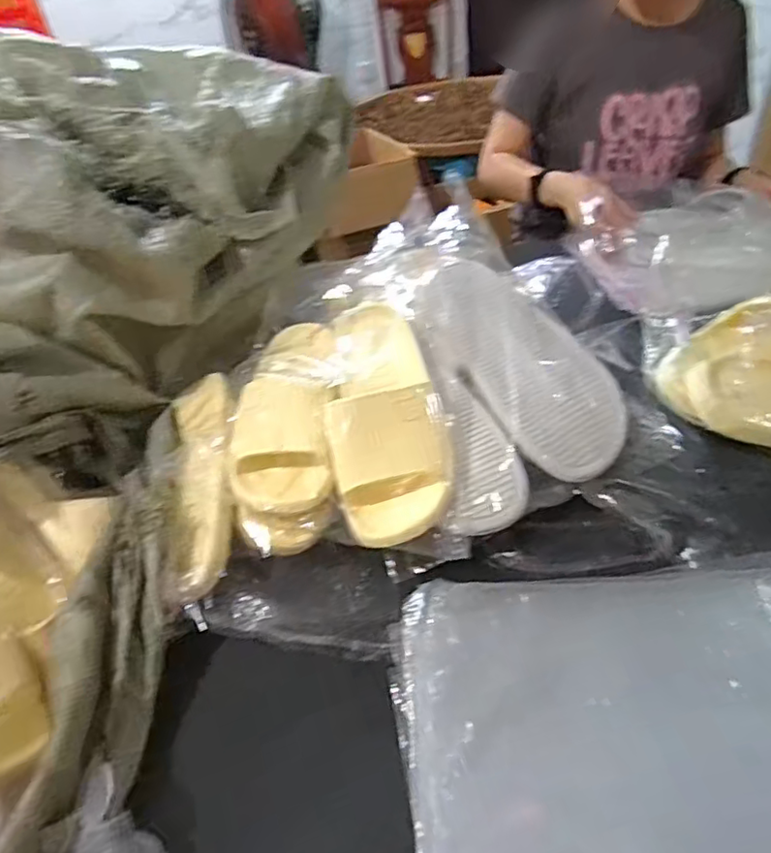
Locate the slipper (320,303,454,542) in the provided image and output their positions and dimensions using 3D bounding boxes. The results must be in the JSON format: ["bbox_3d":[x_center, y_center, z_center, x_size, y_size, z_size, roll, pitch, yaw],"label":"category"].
[{"bbox_3d":[-0.002,-0.013,0.544,0.103,0.076,0.224,-7,64,0],"label":"slipper"}]

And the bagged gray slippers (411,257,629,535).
[{"bbox_3d":[0.120,-0.043,0.601,0.167,0.080,0.278,-19,60,3],"label":"bagged gray slippers"}]

